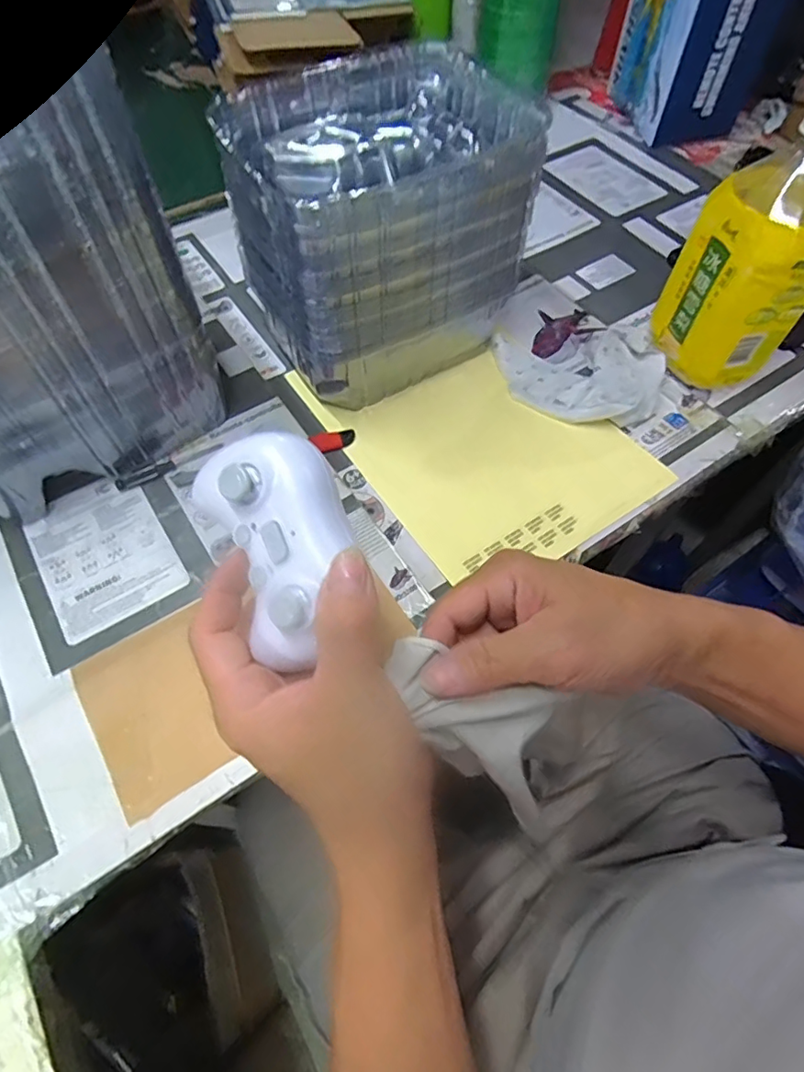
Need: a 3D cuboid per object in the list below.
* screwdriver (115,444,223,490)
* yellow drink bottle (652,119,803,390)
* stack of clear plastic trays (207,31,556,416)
[{"bbox_3d":[-0.191,-0.058,0.454,0.086,0.007,0.012,-22,60,-12],"label":"screwdriver"},{"bbox_3d":[0.280,-0.224,0.440,0.102,0.189,0.111,24,62,16],"label":"yellow drink bottle"},{"bbox_3d":[-0.021,-0.246,0.462,0.206,0.187,0.177,-30,62,-16],"label":"stack of clear plastic trays"}]

